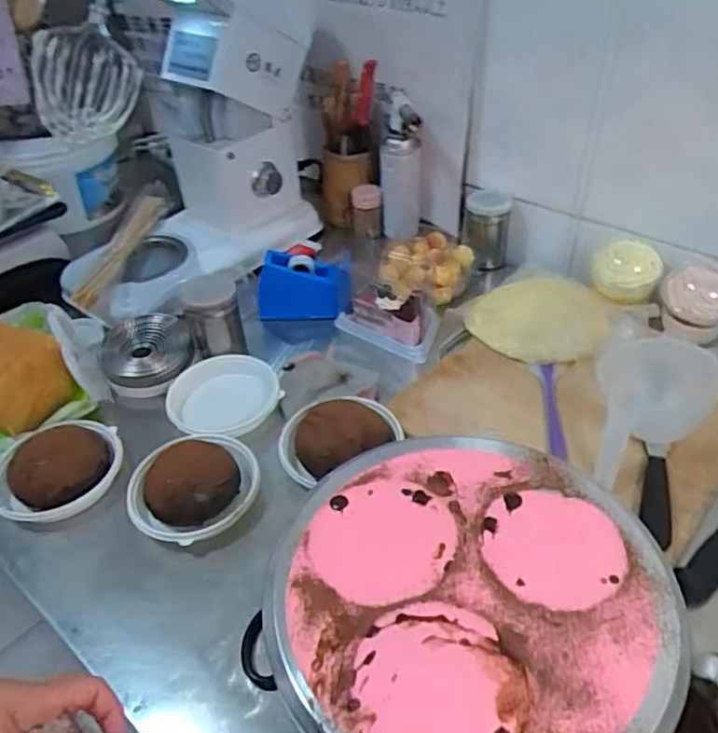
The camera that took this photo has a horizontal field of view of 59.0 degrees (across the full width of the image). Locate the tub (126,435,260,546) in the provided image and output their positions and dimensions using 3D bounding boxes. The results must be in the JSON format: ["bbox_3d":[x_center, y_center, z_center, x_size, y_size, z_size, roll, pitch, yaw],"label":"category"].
[{"bbox_3d":[-0.178,0.122,0.680,0.134,0.041,0.122,-2,40,2],"label":"tub"}]

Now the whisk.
[{"bbox_3d":[-0.357,-0.378,0.832,0.129,0.125,0.111,-14,44,-7],"label":"whisk"}]

